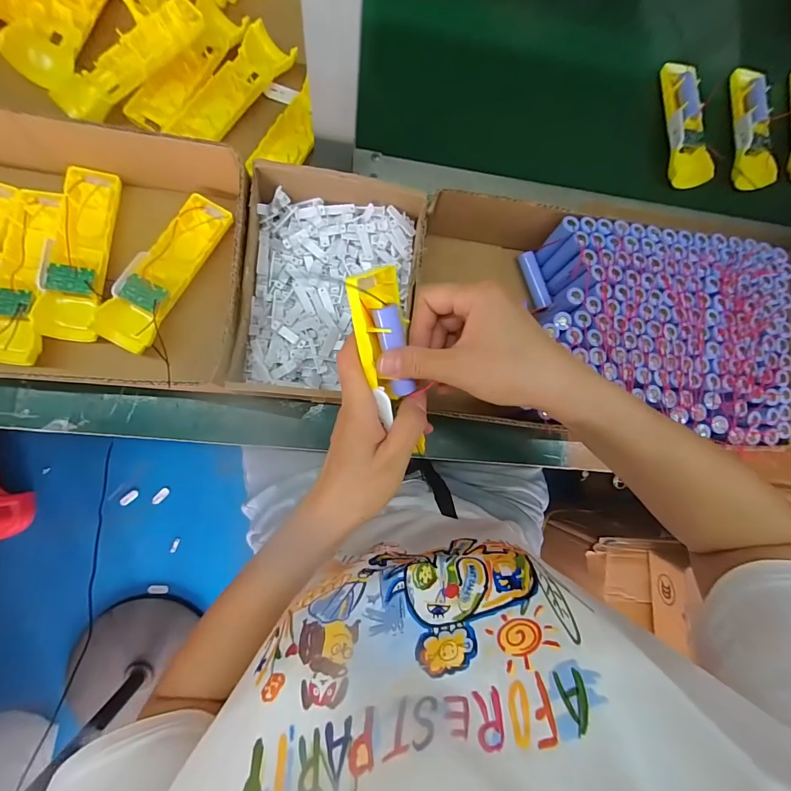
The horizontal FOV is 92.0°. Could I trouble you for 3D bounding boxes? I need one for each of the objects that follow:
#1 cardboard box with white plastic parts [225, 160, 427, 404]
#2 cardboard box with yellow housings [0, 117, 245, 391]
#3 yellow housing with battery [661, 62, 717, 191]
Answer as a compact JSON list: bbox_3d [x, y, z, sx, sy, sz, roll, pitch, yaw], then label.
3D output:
[{"bbox_3d":[-0.064,-0.105,0.378,0.165,0.058,0.217,5,85,-7],"label":"cardboard box with white plastic parts"},{"bbox_3d":[-0.360,-0.139,0.351,0.399,0.098,0.240,5,85,-7],"label":"cardboard box with yellow housings"},{"bbox_3d":[0.361,-0.339,0.473,0.043,0.022,0.158,-3,86,-8],"label":"yellow housing with battery"}]

